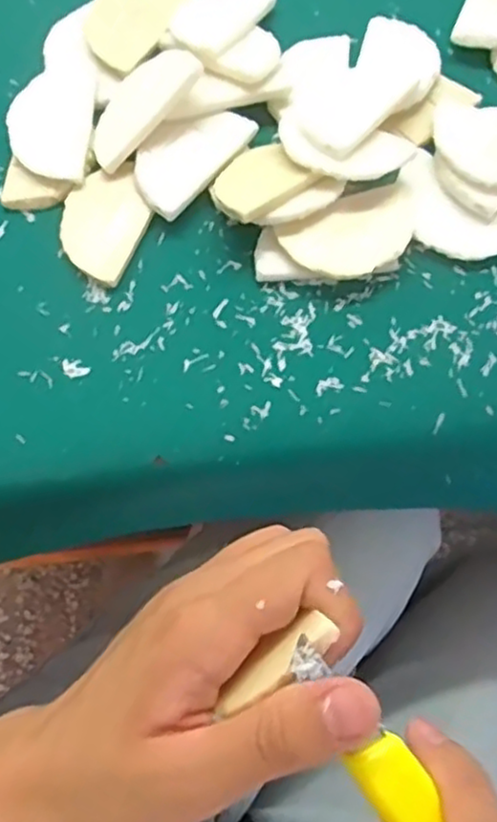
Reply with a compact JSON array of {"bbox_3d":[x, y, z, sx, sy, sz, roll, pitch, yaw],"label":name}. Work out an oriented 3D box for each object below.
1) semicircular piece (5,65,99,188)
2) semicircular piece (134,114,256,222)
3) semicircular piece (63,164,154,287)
[{"bbox_3d":[-0.105,-0.154,0.375,0.044,0.008,0.071,4,75,3],"label":"semicircular piece"},{"bbox_3d":[-0.029,-0.131,0.361,0.036,0.007,0.067,43,79,12],"label":"semicircular piece"},{"bbox_3d":[-0.073,-0.097,0.357,0.043,0.008,0.059,22,76,7],"label":"semicircular piece"}]

